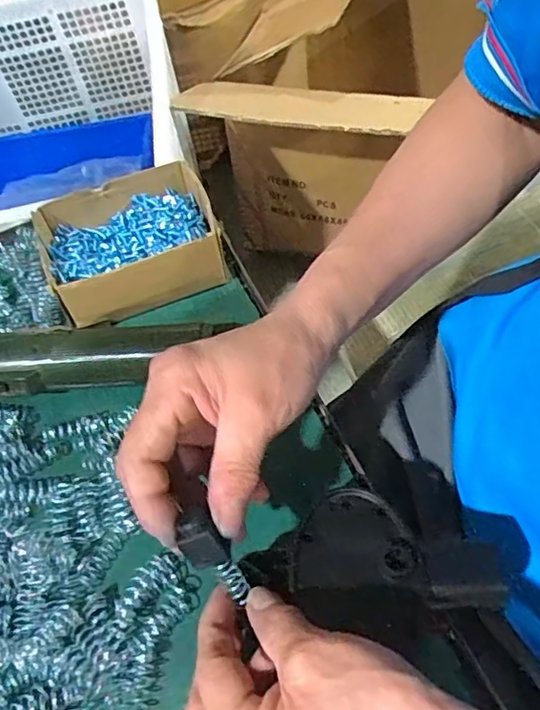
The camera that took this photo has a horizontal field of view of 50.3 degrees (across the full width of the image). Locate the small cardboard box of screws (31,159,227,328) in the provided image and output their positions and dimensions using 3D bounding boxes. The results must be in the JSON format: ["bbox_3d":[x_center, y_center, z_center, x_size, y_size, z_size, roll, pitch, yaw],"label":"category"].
[{"bbox_3d":[-0.107,-0.085,0.445,0.129,0.049,0.101,-22,56,-10],"label":"small cardboard box of screws"}]

